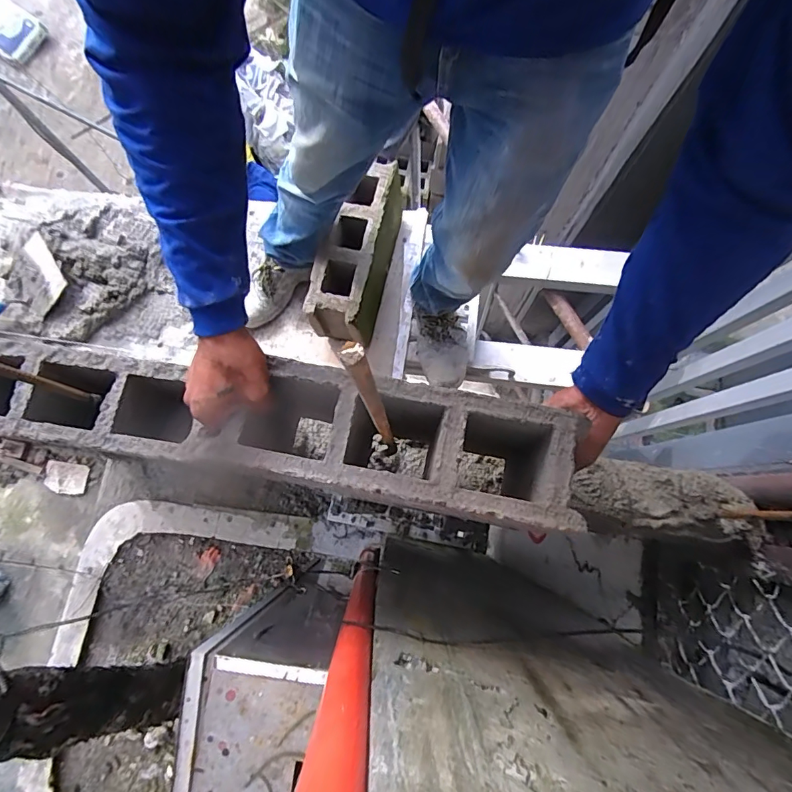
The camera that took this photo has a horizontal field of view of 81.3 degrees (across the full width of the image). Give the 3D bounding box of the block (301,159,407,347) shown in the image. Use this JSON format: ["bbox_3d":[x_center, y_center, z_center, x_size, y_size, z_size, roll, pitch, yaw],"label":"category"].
[{"bbox_3d":[-0.089,-0.315,1.078,0.126,0.197,0.374,14,78,3],"label":"block"}]

